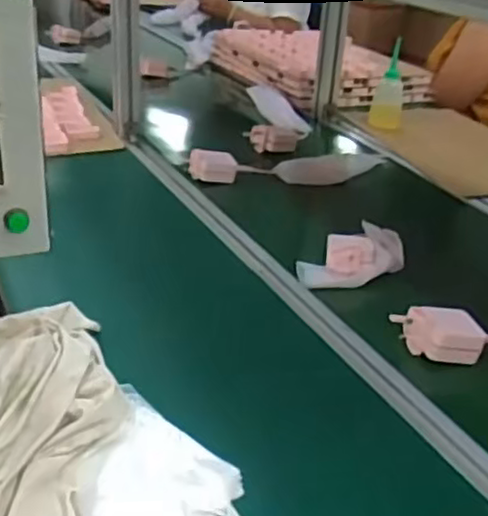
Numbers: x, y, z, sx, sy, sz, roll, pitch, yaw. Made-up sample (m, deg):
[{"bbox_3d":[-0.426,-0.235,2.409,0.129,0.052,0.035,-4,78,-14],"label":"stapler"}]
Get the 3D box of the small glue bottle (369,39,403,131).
[{"bbox_3d":[0.304,-0.362,1.474,0.052,0.173,0.052,-1,28,-12],"label":"small glue bottle"}]

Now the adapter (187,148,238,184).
[{"bbox_3d":[-0.057,-0.158,1.209,0.093,0.043,0.045,5,28,0],"label":"adapter"}]

